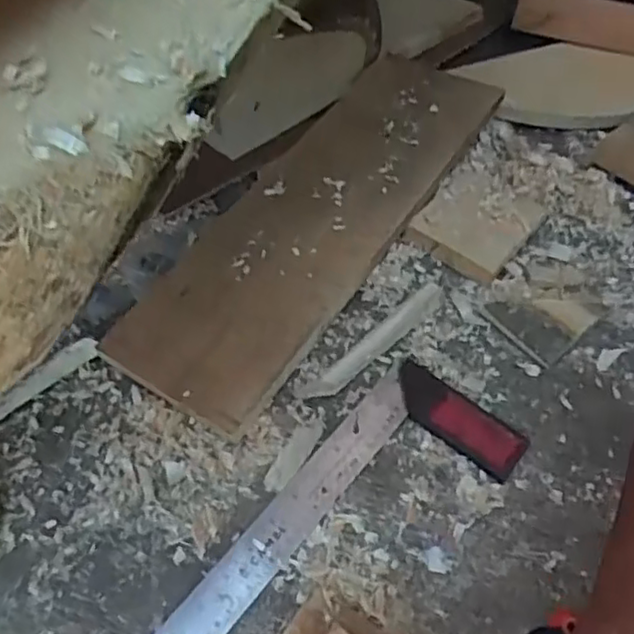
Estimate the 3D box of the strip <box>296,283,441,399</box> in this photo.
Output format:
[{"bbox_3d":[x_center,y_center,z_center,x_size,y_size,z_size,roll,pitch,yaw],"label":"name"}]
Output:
[{"bbox_3d":[0.054,0.021,0.585,0.171,0.016,0.021,-37,62,-25],"label":"strip"}]

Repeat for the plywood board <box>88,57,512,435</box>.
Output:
[{"bbox_3d":[0.000,-0.112,0.649,0.162,0.018,0.480,30,64,19],"label":"plywood board"}]

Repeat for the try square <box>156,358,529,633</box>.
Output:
[{"bbox_3d":[0.026,0.160,0.490,0.121,0.012,0.307,35,60,23],"label":"try square"}]

